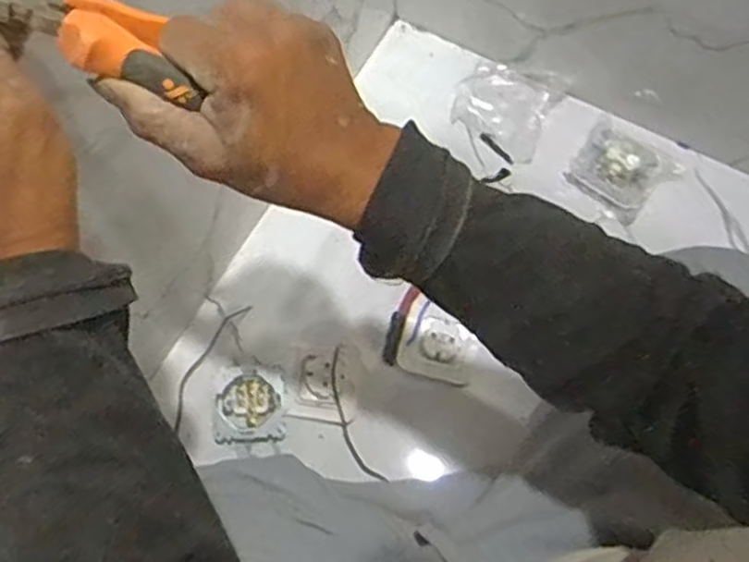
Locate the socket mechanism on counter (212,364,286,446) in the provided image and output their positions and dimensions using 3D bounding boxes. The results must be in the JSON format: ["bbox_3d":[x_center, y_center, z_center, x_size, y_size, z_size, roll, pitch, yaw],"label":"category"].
[{"bbox_3d":[-0.129,0.123,0.732,0.074,0.031,0.079,-1,71,1],"label":"socket mechanism on counter"}]

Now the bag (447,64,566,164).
[{"bbox_3d":[0.152,-0.205,0.850,0.110,0.016,0.110,25,73,9],"label":"bag"}]

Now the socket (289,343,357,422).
[{"bbox_3d":[-0.052,0.101,0.734,0.067,0.022,0.077,2,71,2],"label":"socket"}]

